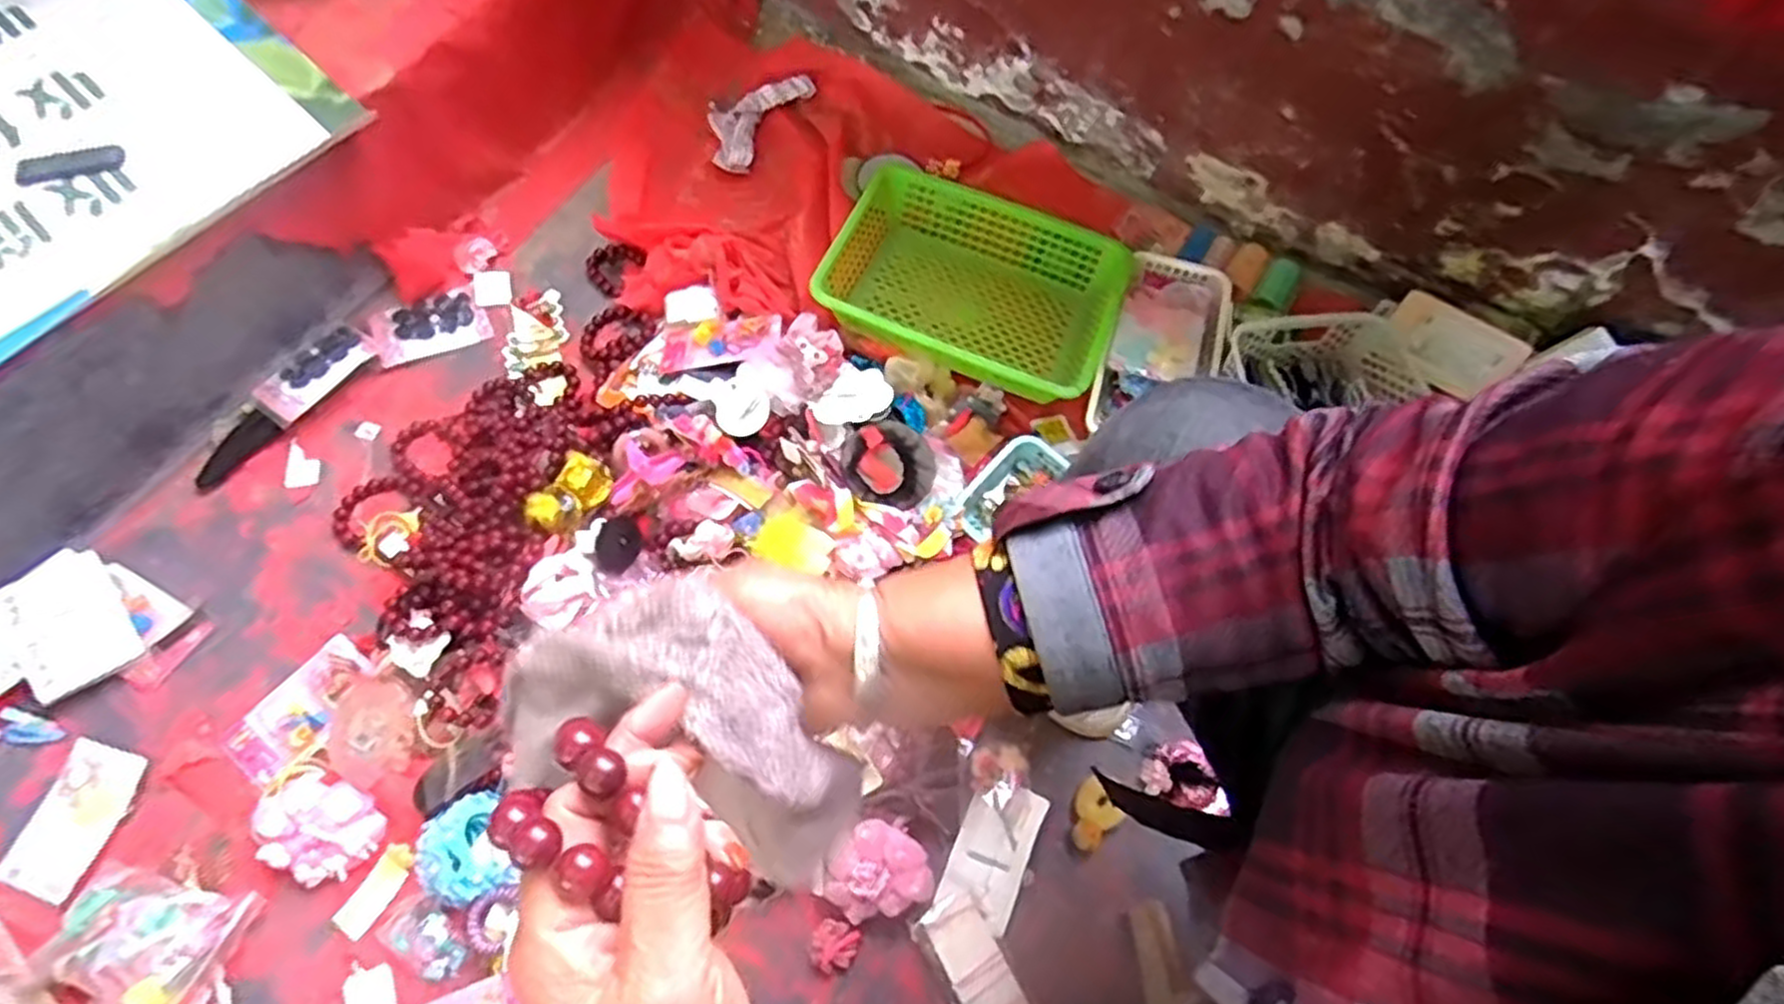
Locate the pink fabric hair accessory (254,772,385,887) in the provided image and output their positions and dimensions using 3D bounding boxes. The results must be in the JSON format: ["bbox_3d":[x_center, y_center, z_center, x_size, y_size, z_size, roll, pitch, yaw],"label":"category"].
[{"bbox_3d":[-0.512,0.286,0.702,0.112,0.033,0.085,30,70,9],"label":"pink fabric hair accessory"}]

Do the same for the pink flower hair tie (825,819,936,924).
[{"bbox_3d":[-0.014,0.326,0.703,0.089,0.045,0.075,-17,70,-9],"label":"pink flower hair tie"}]

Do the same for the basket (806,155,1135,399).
[{"bbox_3d":[0.093,-0.247,0.928,0.329,0.092,0.234,22,69,6],"label":"basket"}]

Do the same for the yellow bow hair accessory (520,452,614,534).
[{"bbox_3d":[-0.319,-0.009,0.788,0.047,0.031,0.084,30,70,9],"label":"yellow bow hair accessory"}]

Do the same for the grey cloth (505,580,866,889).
[{"bbox_3d":[-0.081,0.092,0.333,0.143,0.099,0.088,19,69,5],"label":"grey cloth"}]

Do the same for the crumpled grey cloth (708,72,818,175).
[{"bbox_3d":[-0.186,-0.517,1.060,0.084,0.025,0.184,30,70,9],"label":"crumpled grey cloth"}]

